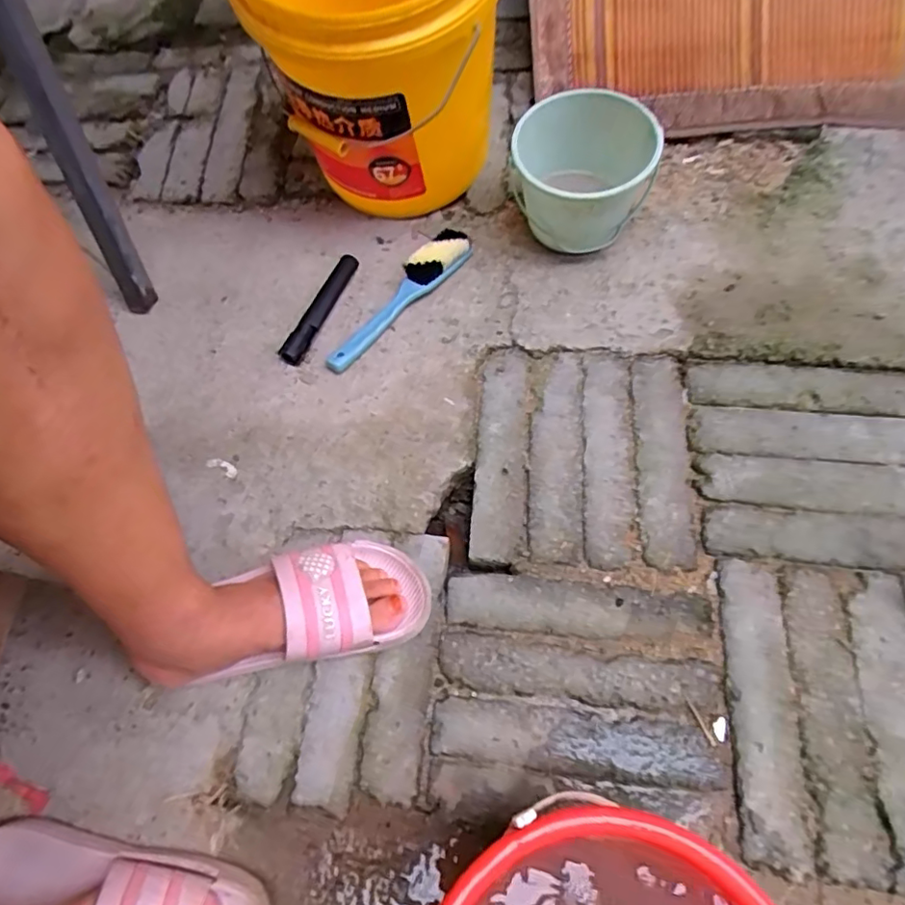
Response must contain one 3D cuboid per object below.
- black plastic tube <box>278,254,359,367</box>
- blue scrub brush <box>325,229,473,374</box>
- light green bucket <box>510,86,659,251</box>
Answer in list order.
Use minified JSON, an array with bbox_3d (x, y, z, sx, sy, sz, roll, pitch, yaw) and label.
[{"bbox_3d":[-0.151,-0.168,0.653,0.026,0.021,0.163,16,65,10],"label":"black plastic tube"},{"bbox_3d":[-0.056,-0.173,0.640,0.051,0.032,0.228,31,68,16],"label":"blue scrub brush"},{"bbox_3d":[0.140,-0.307,0.640,0.151,0.114,0.150,-1,62,2],"label":"light green bucket"}]

